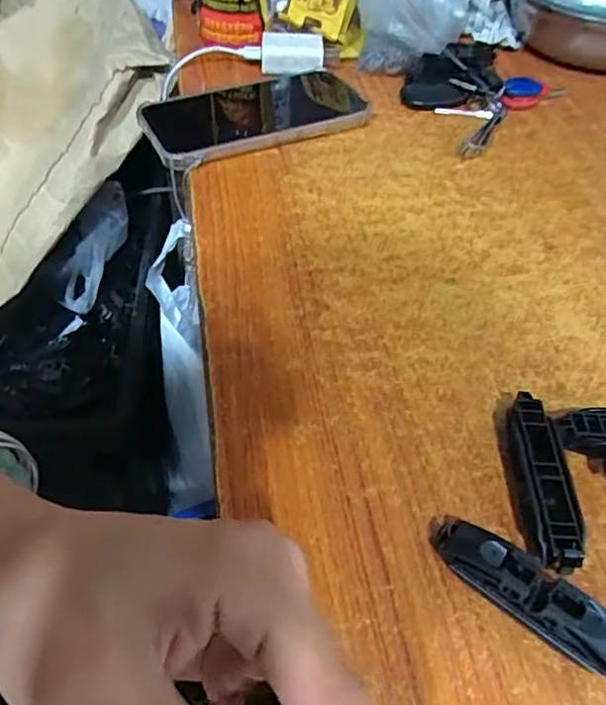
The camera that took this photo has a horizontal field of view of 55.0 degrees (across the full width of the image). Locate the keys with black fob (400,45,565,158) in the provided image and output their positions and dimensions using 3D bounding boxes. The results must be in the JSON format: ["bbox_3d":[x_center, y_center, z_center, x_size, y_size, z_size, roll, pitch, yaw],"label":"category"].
[{"bbox_3d":[0.135,-0.218,0.482,0.102,0.027,0.144,35,56,25],"label":"keys with black fob"}]

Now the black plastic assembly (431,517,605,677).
[{"bbox_3d":[0.087,0.091,0.220,0.081,0.020,0.017,32,55,23],"label":"black plastic assembly"}]

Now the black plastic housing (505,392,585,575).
[{"bbox_3d":[0.103,0.056,0.252,0.020,0.019,0.078,5,49,2],"label":"black plastic housing"}]

